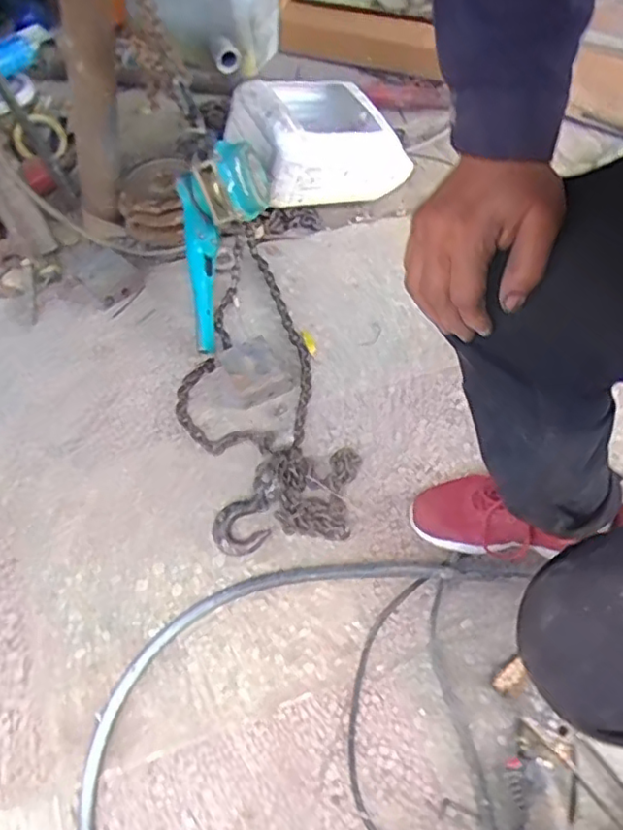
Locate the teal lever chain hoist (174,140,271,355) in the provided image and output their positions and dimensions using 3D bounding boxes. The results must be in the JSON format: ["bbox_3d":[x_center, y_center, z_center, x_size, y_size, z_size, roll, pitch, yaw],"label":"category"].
[{"bbox_3d":[-0.161,-0.279,1.064,0.122,0.093,0.332,14,98,8],"label":"teal lever chain hoist"}]

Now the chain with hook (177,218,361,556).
[{"bbox_3d":[-0.104,-0.060,1.025,0.234,0.058,0.589,-16,58,-12],"label":"chain with hook"}]

